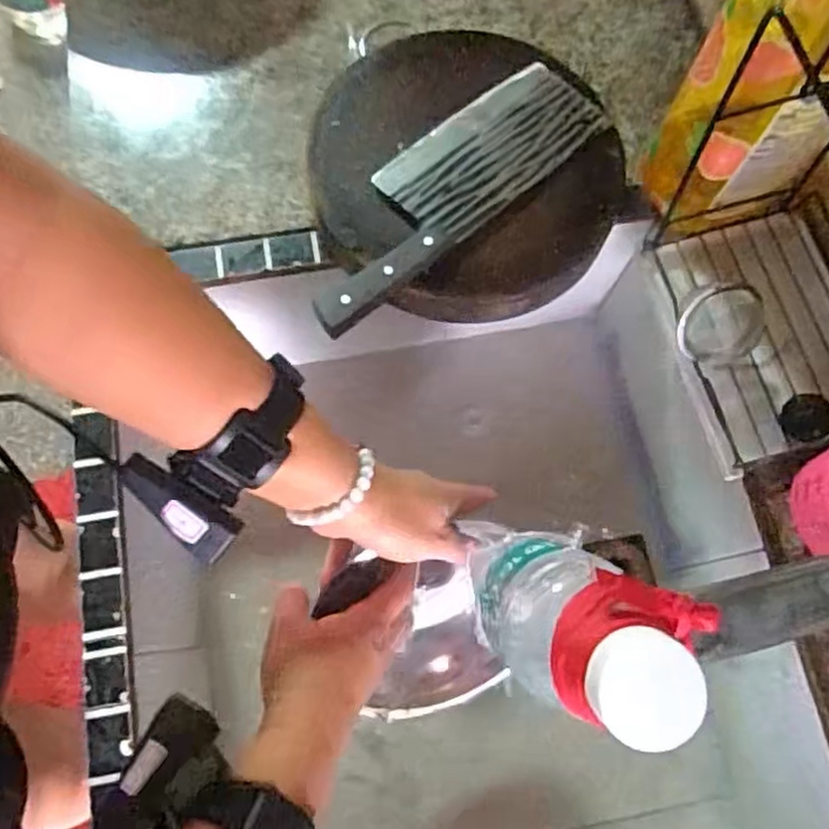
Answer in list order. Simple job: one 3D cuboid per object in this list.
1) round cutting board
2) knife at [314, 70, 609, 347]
[{"bbox_3d":[0.043,-0.201,0.597,0.244,0.057,0.250,1,73,-2],"label":"round cutting board"},{"bbox_3d":[0.026,-0.185,0.566,0.293,0.030,0.089,-43,79,-13],"label":"knife"}]

